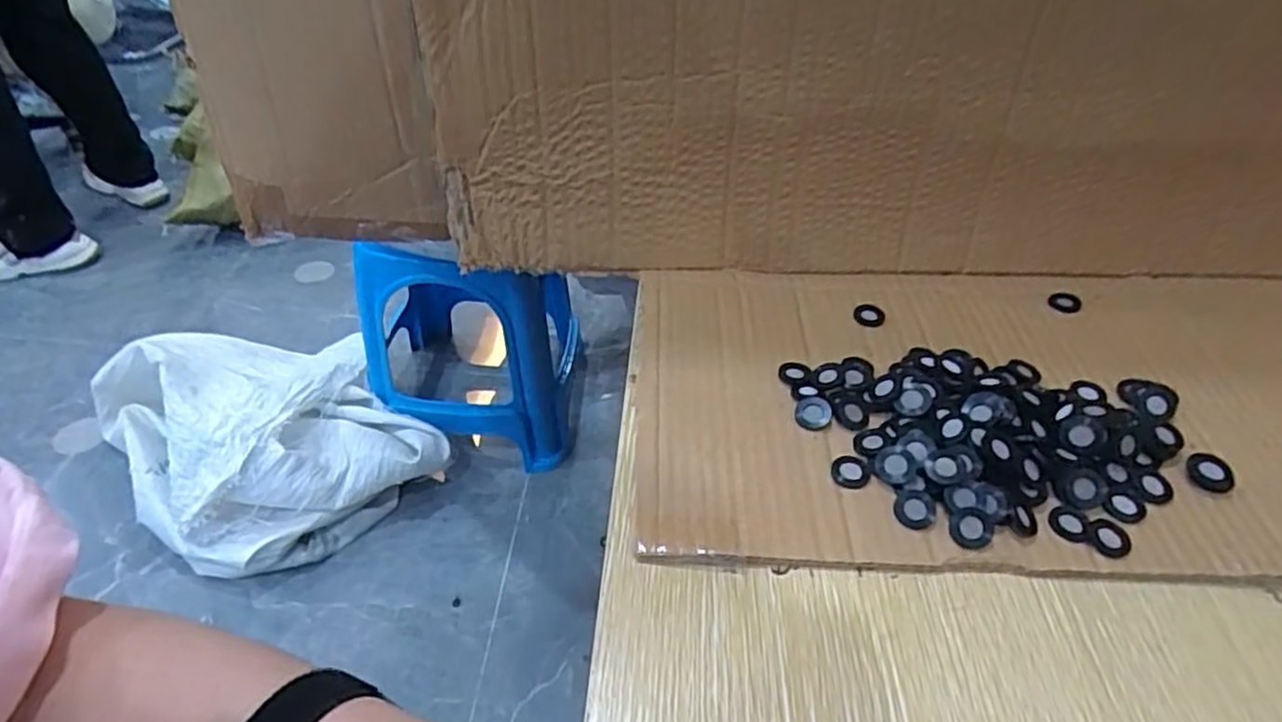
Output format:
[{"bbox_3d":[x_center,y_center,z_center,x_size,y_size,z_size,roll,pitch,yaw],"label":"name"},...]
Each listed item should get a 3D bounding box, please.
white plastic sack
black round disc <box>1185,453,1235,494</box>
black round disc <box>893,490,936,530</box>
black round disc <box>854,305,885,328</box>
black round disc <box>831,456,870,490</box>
[{"bbox_3d":[-0.618,0.099,1.193,0.420,0.213,0.445,-23,48,-26],"label":"white plastic sack"},{"bbox_3d":[0.284,0.055,0.359,0.021,0.009,0.021,0,42,0],"label":"black round disc"},{"bbox_3d":[0.129,0.071,0.340,0.018,0.006,0.019,0,42,0],"label":"black round disc"},{"bbox_3d":[0.143,-0.028,0.450,0.019,0.006,0.019,0,42,0],"label":"black round disc"},{"bbox_3d":[0.104,0.054,0.358,0.018,0.004,0.018,0,42,0],"label":"black round disc"}]

